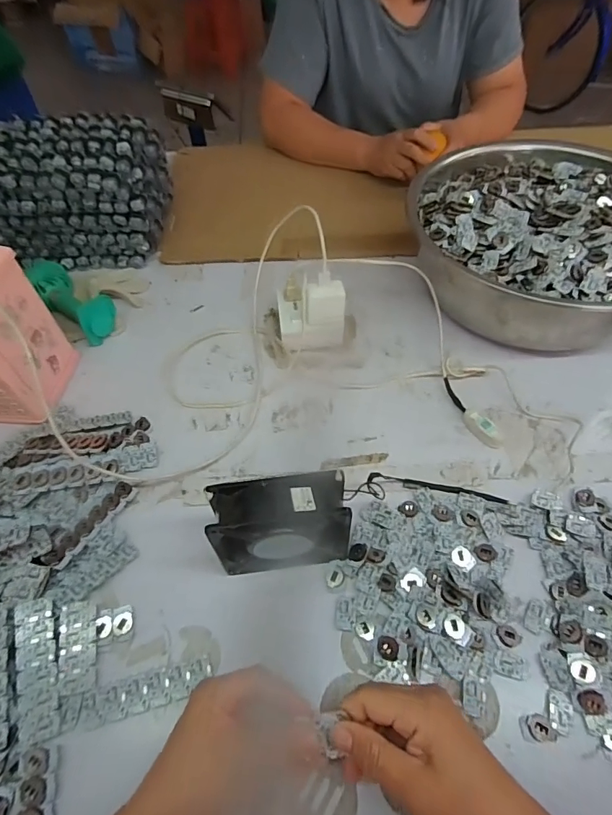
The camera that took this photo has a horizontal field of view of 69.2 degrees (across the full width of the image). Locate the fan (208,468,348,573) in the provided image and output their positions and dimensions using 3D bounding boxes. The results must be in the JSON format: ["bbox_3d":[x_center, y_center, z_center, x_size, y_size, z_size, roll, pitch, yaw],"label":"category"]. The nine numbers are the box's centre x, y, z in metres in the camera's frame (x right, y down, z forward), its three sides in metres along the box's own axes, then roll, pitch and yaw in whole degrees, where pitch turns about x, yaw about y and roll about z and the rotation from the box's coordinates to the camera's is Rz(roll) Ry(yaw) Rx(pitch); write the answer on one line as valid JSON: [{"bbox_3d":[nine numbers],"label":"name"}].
[{"bbox_3d":[-0.031,0.114,0.409,0.107,0.124,0.047,-2,54,3],"label":"fan"}]

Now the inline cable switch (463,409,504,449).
[{"bbox_3d":[0.209,0.024,0.524,0.020,0.015,0.056,-24,56,-13],"label":"inline cable switch"}]

